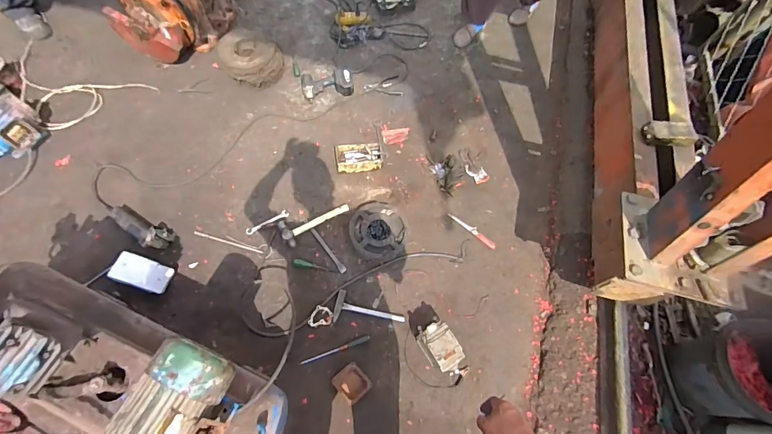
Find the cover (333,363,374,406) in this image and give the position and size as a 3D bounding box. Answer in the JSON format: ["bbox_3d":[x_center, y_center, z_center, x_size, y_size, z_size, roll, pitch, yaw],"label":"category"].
[{"bbox_3d":[-0.119,0.587,1.386,0.102,0.014,0.114,-40,74,-21],"label":"cover"}]

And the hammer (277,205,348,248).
[{"bbox_3d":[-0.294,0.010,1.603,0.279,0.031,0.110,-30,70,-18],"label":"hammer"}]

